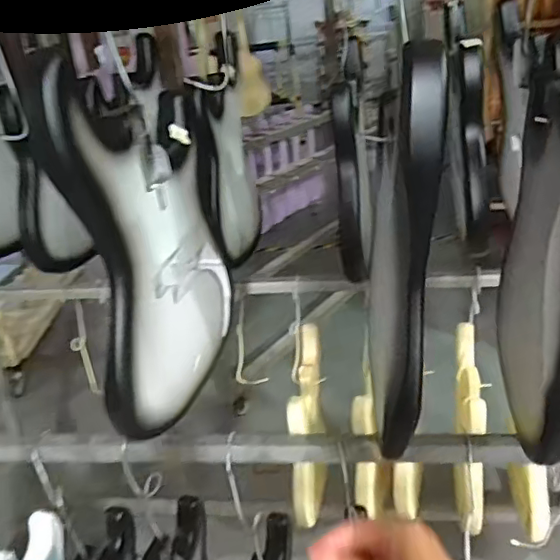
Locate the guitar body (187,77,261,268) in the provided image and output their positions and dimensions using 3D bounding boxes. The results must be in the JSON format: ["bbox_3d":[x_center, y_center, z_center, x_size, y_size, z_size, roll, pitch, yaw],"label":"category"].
[{"bbox_3d":[-0.106,-0.213,1.192,0.036,0.359,0.263,1,25,14],"label":"guitar body"}]

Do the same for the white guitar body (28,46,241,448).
[{"bbox_3d":[-0.155,-0.053,0.723,0.057,0.427,0.301,1,25,14],"label":"white guitar body"}]

